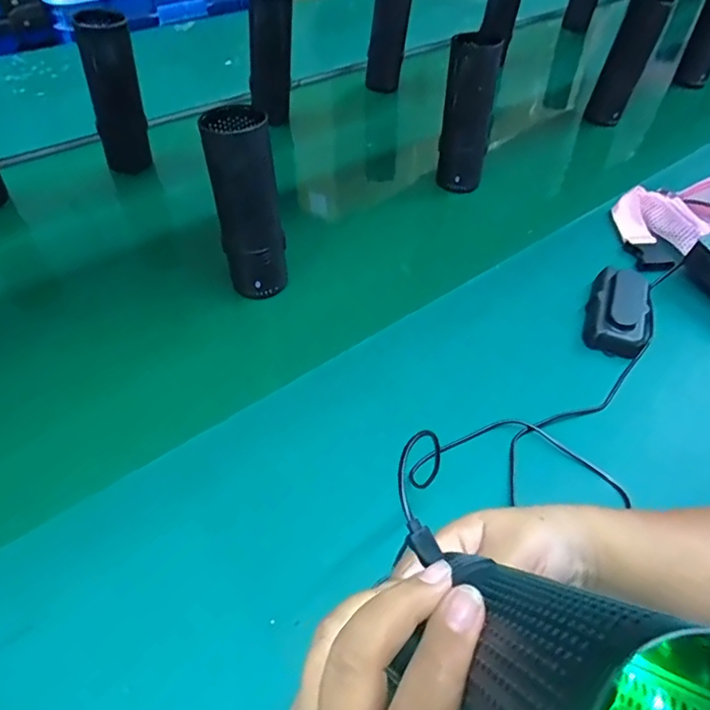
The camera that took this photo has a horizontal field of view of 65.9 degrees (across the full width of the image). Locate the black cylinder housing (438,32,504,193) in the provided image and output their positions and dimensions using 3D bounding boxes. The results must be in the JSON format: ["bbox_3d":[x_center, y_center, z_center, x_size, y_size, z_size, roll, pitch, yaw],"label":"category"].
[{"bbox_3d":[0.131,-0.276,0.636,0.061,0.157,0.046,3,47,-2],"label":"black cylinder housing"}]

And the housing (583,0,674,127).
[{"bbox_3d":[0.390,-0.420,0.791,0.055,0.173,0.061,22,49,15],"label":"housing"}]

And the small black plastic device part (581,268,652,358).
[{"bbox_3d":[0.252,-0.044,0.517,0.054,0.033,0.098,20,48,13],"label":"small black plastic device part"}]

